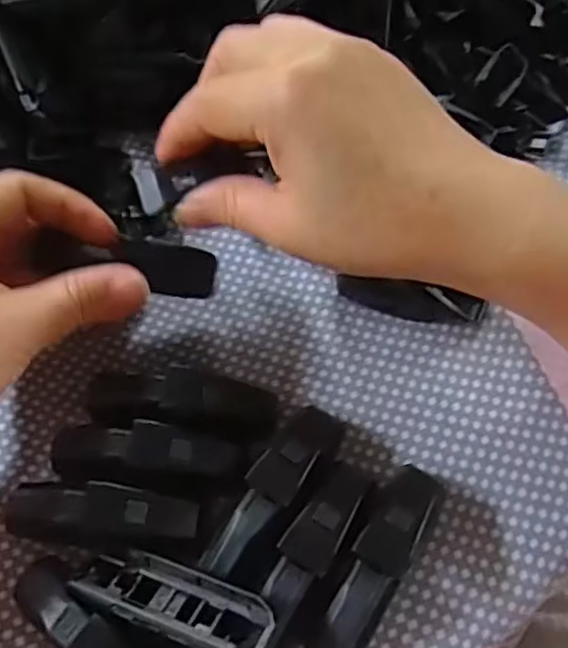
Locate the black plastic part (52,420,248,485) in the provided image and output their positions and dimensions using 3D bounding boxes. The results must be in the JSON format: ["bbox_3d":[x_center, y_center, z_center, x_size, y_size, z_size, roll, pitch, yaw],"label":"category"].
[{"bbox_3d":[-0.048,0.050,0.250,0.066,0.024,0.019,-1,64,3],"label":"black plastic part"}]

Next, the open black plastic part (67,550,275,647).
[{"bbox_3d":[-0.036,0.089,0.218,0.066,0.012,0.020,11,64,22],"label":"open black plastic part"}]

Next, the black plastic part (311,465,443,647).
[{"bbox_3d":[0.032,0.083,0.233,0.019,0.022,0.070,25,68,14],"label":"black plastic part"}]

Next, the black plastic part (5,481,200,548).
[{"bbox_3d":[-0.066,0.070,0.240,0.069,0.025,0.021,3,64,5],"label":"black plastic part"}]

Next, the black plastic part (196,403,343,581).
[{"bbox_3d":[-0.002,0.060,0.245,0.018,0.025,0.070,30,69,16],"label":"black plastic part"}]

